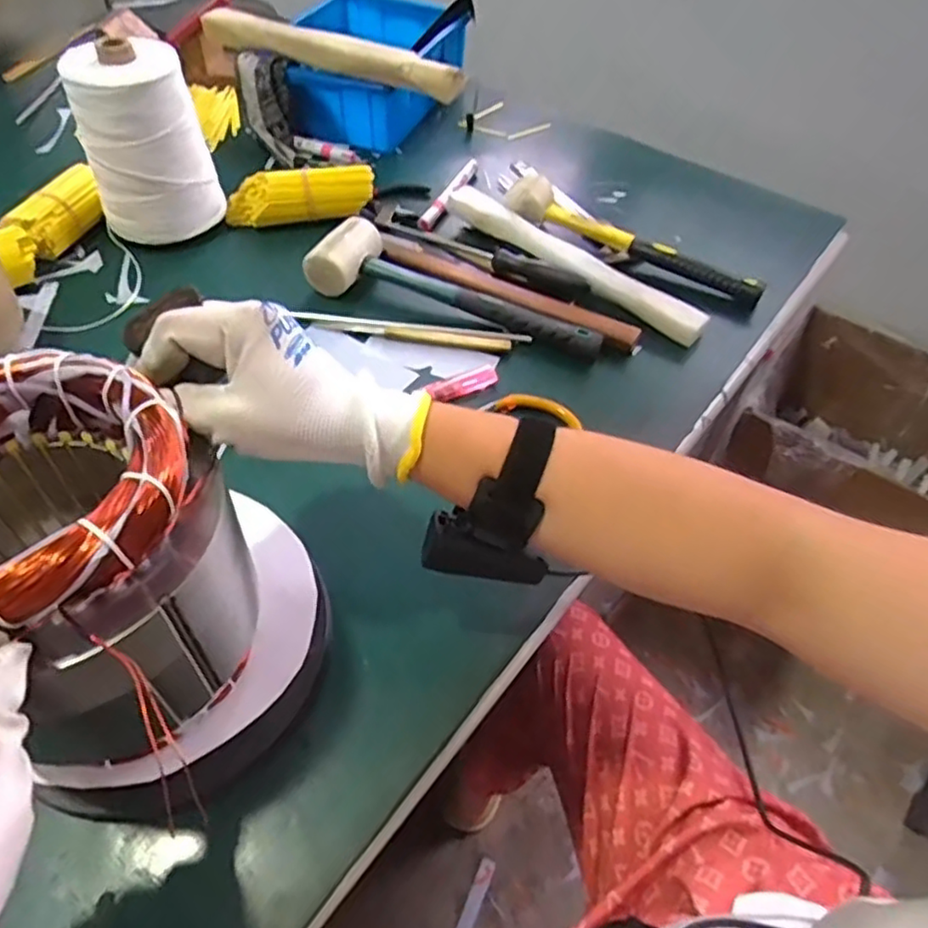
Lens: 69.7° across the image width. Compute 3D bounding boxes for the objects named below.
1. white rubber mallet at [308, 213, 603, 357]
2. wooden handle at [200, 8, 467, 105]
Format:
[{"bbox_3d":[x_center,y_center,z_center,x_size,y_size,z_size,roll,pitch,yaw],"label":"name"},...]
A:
[{"bbox_3d":[-0.005,-0.168,0.629,0.287,0.038,0.073,17,52,10],"label":"white rubber mallet"},{"bbox_3d":[-0.156,-0.471,0.758,0.334,0.041,0.017,21,53,13],"label":"wooden handle"}]

